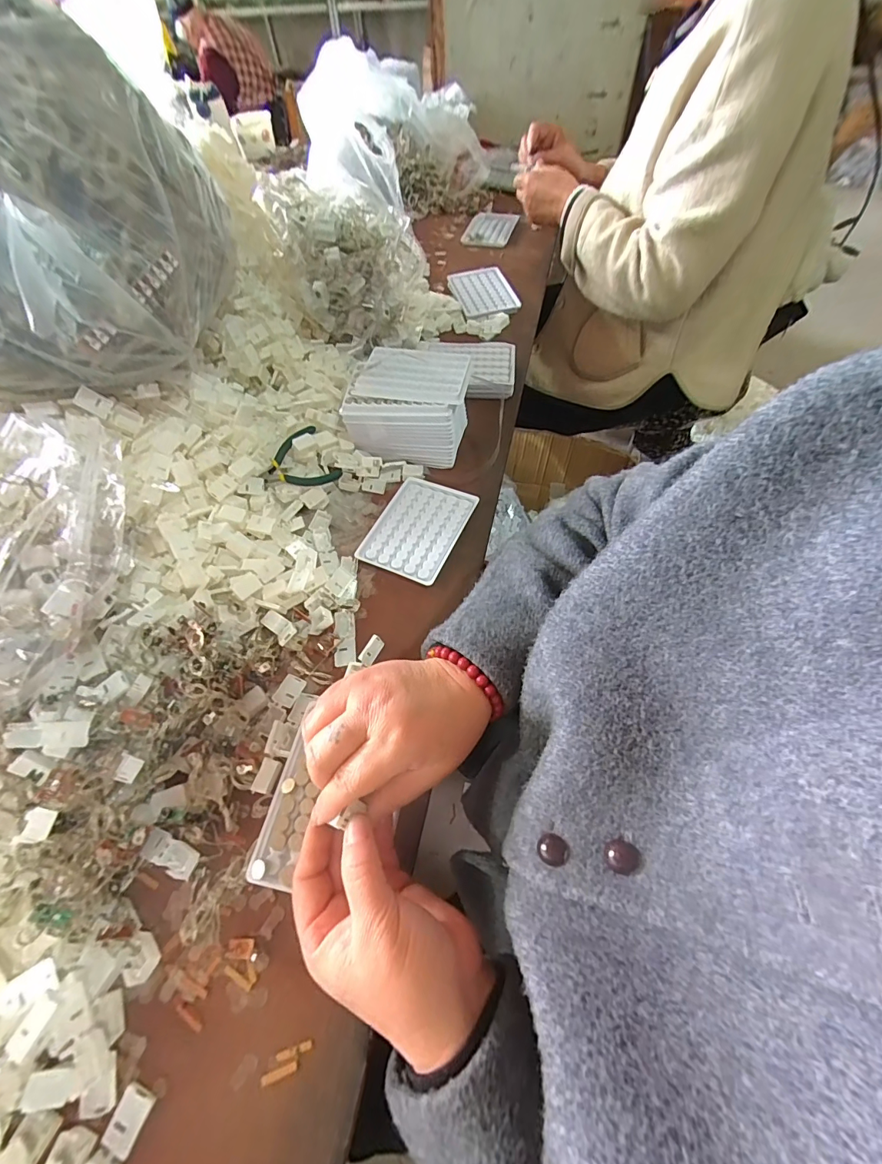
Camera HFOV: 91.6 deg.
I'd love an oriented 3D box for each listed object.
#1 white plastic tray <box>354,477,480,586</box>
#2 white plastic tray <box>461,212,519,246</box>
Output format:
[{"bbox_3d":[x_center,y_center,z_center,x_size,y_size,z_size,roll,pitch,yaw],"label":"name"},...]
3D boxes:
[{"bbox_3d":[-0.026,-0.062,0.479,0.093,0.004,0.128,21,62,15],"label":"white plastic tray"},{"bbox_3d":[0.103,-0.736,0.890,0.095,0.011,0.138,14,60,11],"label":"white plastic tray"}]

